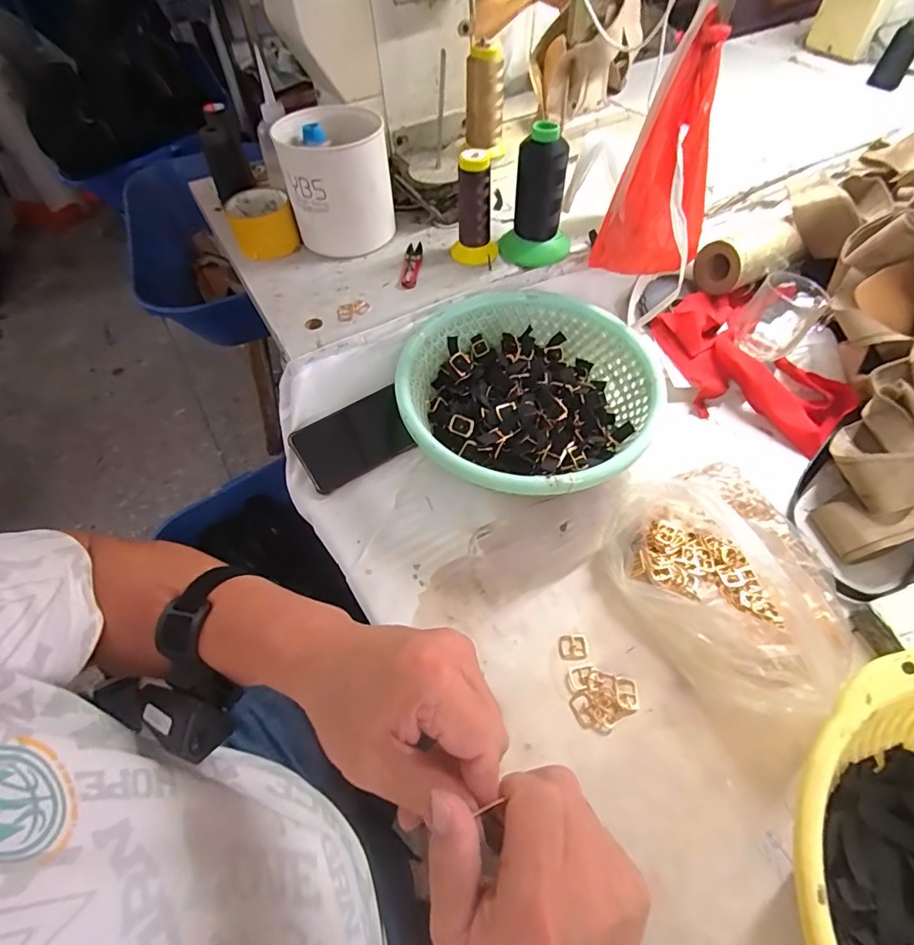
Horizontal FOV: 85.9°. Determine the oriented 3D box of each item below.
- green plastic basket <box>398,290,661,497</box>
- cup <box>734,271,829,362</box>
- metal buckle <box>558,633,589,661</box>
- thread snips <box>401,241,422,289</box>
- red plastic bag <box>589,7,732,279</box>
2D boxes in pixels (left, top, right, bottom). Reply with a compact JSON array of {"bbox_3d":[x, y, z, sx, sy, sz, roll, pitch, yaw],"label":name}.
[{"bbox_3d":[0.070,-0.081,0.520,0.248,0.066,0.257,19,59,14],"label":"green plastic basket"},{"bbox_3d":[0.386,-0.184,0.592,0.075,0.069,0.061,32,63,21],"label":"cup"},{"bbox_3d":[0.103,0.153,0.431,0.026,0.004,0.022,-6,56,-3],"label":"metal buckle"},{"bbox_3d":[-0.057,-0.258,0.611,0.022,0.011,0.097,2,56,3],"label":"thread snips"},{"bbox_3d":[0.219,-0.313,0.511,0.087,0.209,0.082,-33,61,-19],"label":"red plastic bag"}]

